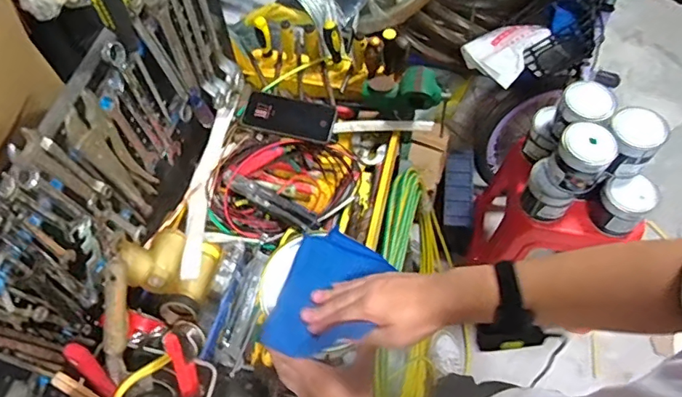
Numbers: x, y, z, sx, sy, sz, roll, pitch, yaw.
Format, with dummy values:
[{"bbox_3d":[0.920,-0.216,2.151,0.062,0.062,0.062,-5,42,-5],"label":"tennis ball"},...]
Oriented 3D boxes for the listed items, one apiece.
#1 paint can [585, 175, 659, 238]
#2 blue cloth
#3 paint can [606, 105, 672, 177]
[{"bbox_3d":[0.602,0.009,1.073,0.105,0.113,0.090,40,69,22],"label":"paint can"},{"bbox_3d":[-0.017,0.113,0.592,0.107,0.015,0.160,24,64,15],"label":"blue cloth"},{"bbox_3d":[0.593,-0.114,1.024,0.103,0.096,0.106,-1,60,2],"label":"paint can"}]

